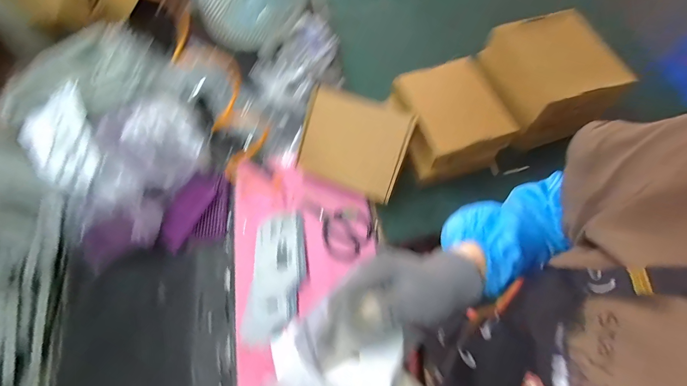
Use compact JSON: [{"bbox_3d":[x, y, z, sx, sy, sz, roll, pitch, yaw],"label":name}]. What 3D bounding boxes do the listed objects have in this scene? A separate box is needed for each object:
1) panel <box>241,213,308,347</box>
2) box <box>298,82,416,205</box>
[{"bbox_3d":[-0.129,0.153,0.618,0.107,0.037,0.240,0,65,3],"label":"panel"},{"bbox_3d":[0.020,-0.104,0.660,0.210,0.037,0.183,19,100,4],"label":"box"}]

